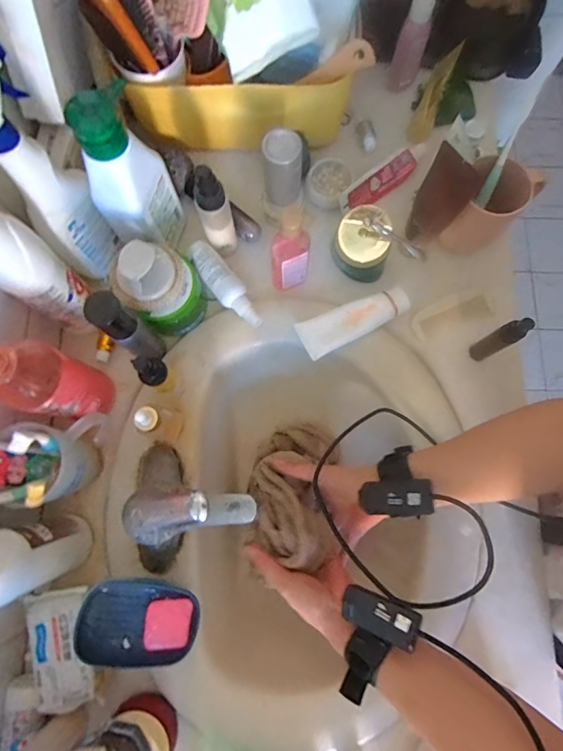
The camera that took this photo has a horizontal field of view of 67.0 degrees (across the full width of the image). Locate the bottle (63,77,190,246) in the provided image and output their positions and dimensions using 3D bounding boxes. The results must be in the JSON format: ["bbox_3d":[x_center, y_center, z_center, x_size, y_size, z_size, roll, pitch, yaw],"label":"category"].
[{"bbox_3d":[-0.159,-0.207,0.460,0.053,0.193,0.083,33,80,8],"label":"bottle"}]

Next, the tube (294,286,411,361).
[{"bbox_3d":[0.092,-0.072,0.541,0.146,0.022,0.049,-27,78,-5],"label":"tube"}]

